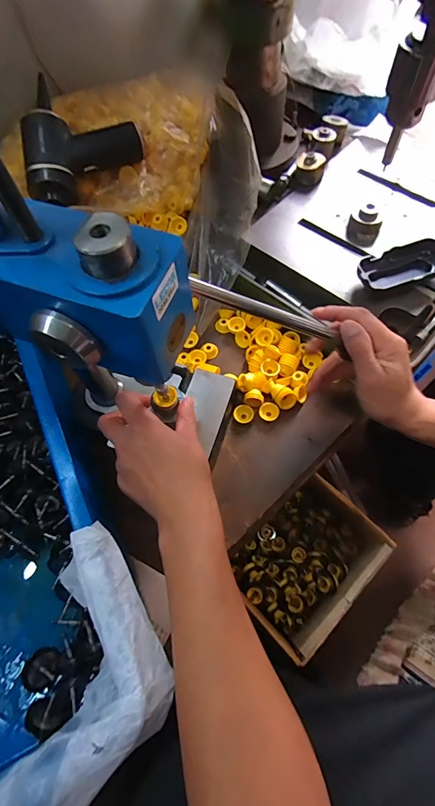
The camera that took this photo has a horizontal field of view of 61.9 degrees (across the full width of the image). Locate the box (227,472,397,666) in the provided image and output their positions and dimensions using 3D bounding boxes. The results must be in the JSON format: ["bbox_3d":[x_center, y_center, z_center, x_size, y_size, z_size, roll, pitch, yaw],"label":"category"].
[{"bbox_3d":[0.148,0.264,0.618,0.233,0.106,0.190,-41,69,-14],"label":"box"}]

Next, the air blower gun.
[{"bbox_3d":[-0.171,-0.337,0.463,0.137,0.057,0.147,-9,70,-1],"label":"air blower gun"}]

